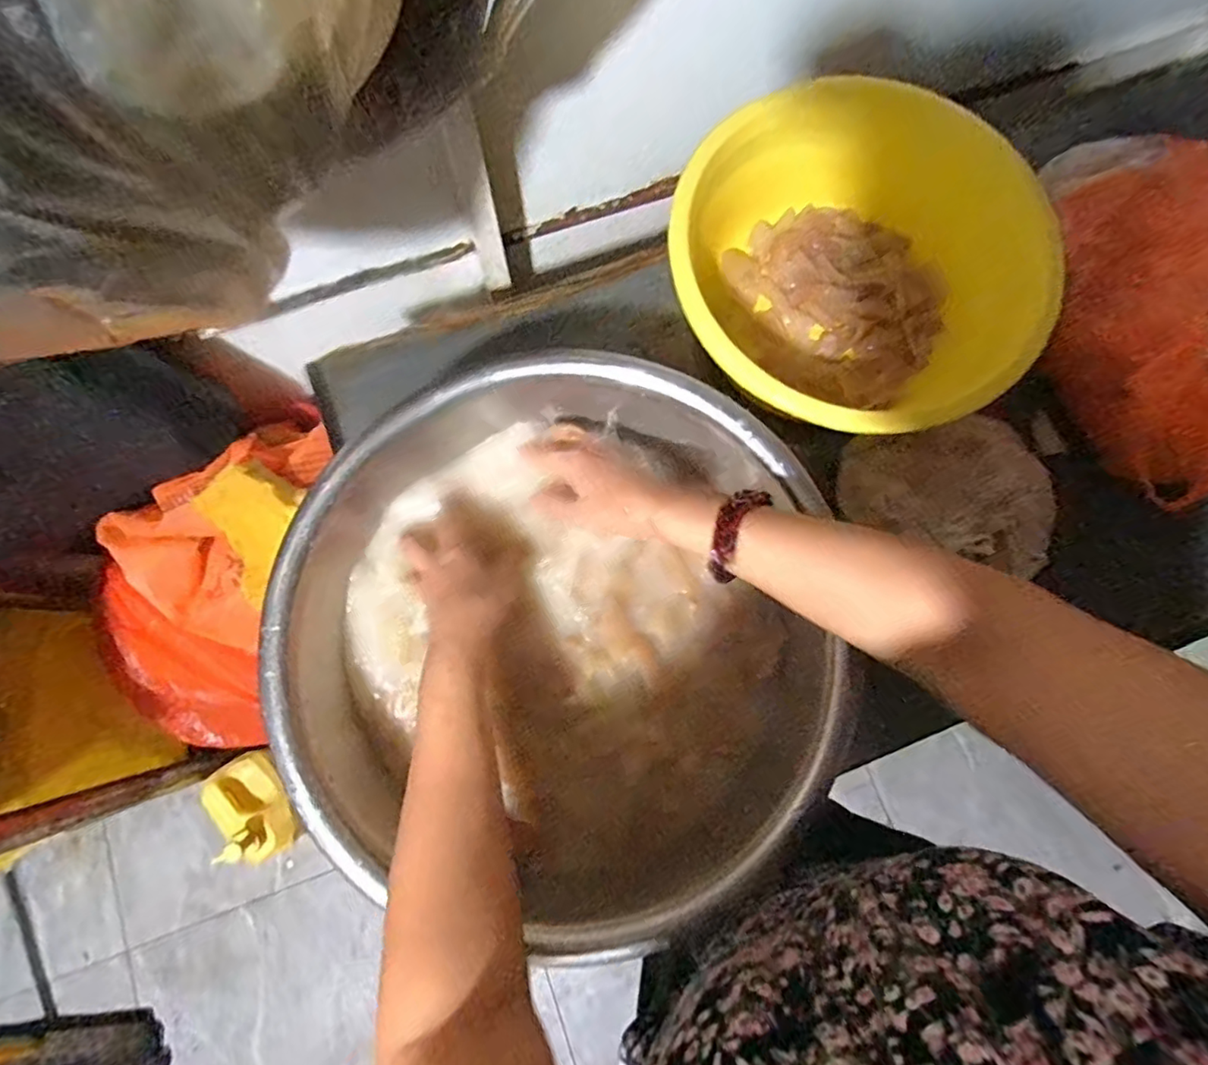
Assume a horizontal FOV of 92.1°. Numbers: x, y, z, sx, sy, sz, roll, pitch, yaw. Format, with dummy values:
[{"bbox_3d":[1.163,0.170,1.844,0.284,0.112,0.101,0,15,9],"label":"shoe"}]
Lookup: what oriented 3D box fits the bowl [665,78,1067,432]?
[{"bbox_3d":[0.232,-0.234,0.562,0.344,0.123,0.303,-13,78,-4],"label":"bowl"}]

